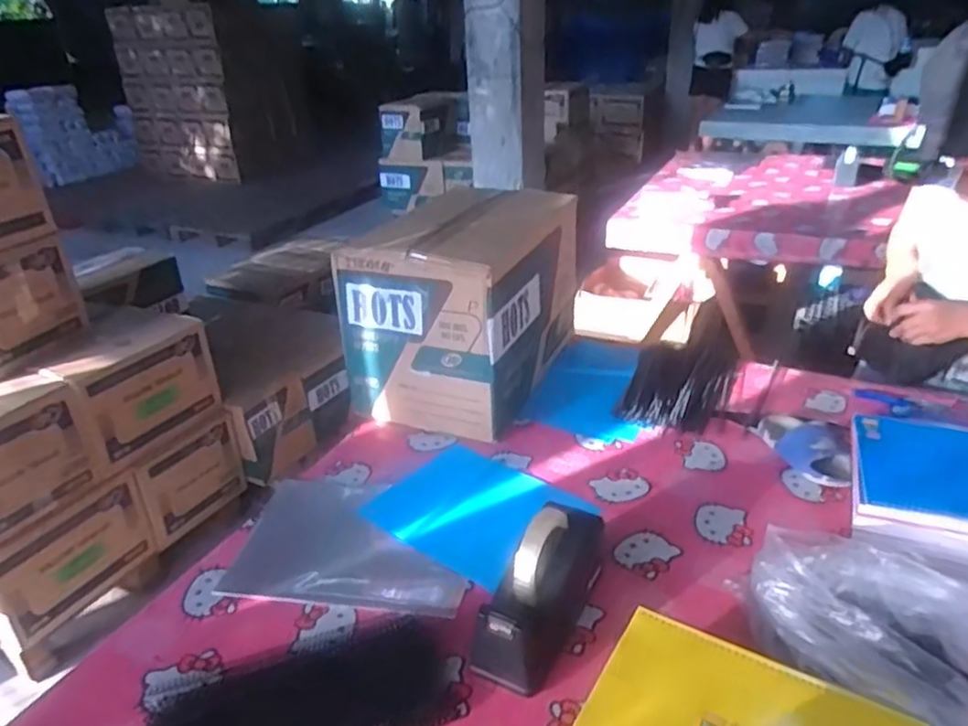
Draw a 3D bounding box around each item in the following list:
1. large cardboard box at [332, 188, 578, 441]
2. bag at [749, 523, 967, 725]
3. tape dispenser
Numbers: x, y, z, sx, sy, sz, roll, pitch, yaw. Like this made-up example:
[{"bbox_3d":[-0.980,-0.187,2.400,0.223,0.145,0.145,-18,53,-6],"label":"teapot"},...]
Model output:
[{"bbox_3d":[-0.026,-0.117,1.273,0.276,0.311,0.441,9,29,22],"label":"large cardboard box"},{"bbox_3d":[0.424,0.293,0.653,0.177,0.109,0.343,-26,35,-37],"label":"bag"},{"bbox_3d":[0.063,0.247,0.763,0.073,0.126,0.217,13,31,28],"label":"tape dispenser"}]

